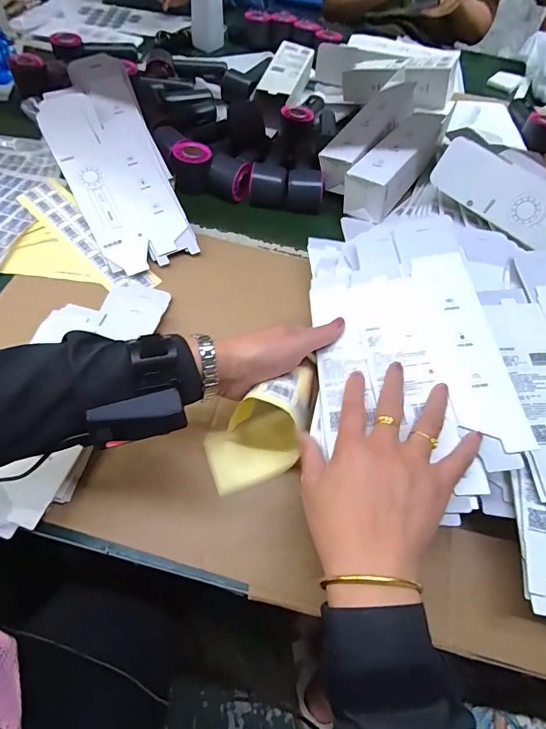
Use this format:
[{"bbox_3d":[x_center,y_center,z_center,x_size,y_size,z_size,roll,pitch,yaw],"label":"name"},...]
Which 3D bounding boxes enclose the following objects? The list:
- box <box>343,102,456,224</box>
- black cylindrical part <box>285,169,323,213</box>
[{"bbox_3d":[0.186,-0.302,0.615,0.064,0.071,0.205,34,61,15],"label":"box"},{"bbox_3d":[0.051,-0.271,0.652,0.058,0.047,0.048,10,58,1],"label":"black cylindrical part"}]

